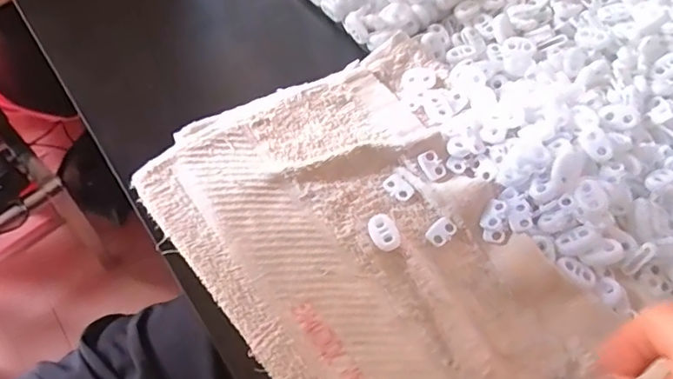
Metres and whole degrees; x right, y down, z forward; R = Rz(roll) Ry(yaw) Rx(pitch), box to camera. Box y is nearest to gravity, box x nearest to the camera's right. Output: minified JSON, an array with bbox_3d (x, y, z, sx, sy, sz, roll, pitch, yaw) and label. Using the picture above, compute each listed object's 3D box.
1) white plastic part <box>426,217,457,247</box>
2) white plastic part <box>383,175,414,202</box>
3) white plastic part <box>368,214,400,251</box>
[{"bbox_3d":[0.061,0.024,0.314,0.012,0.004,0.018,39,64,18],"label":"white plastic part"},{"bbox_3d":[0.037,-0.001,0.327,0.018,0.004,0.011,41,65,19],"label":"white plastic part"},{"bbox_3d":[0.027,0.024,0.310,0.016,0.008,0.022,-12,60,-10],"label":"white plastic part"}]

